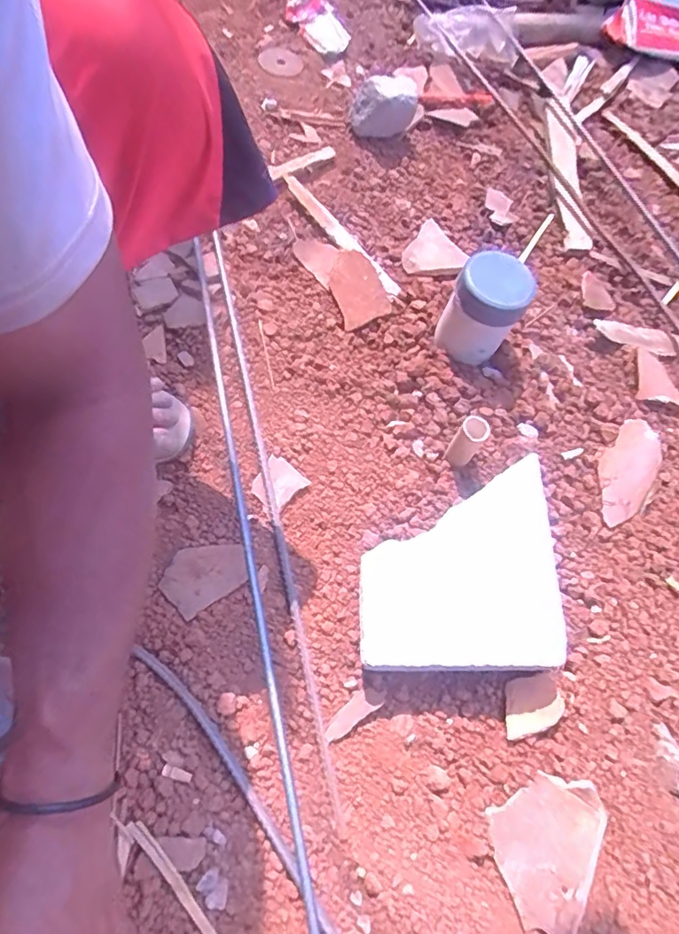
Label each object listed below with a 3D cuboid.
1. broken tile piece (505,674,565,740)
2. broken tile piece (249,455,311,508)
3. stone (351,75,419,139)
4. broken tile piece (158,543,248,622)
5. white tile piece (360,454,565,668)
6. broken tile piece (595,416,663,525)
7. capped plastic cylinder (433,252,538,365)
[{"bbox_3d":[0.197,0.245,0.558,0.062,0.014,0.050,-14,68,-9],"label":"broken tile piece"},{"bbox_3d":[-0.074,0.020,0.646,0.053,0.004,0.056,38,70,12],"label":"broken tile piece"},{"bbox_3d":[0.070,-0.580,0.873,0.102,0.079,0.072,6,66,-4],"label":"stone"},{"bbox_3d":[-0.149,0.116,0.591,0.089,0.010,0.068,-35,73,-16],"label":"broken tile piece"},{"bbox_3d":[0.120,0.098,0.551,0.191,0.012,0.198,-1,67,3],"label":"white tile piece"},{"bbox_3d":[0.367,0.004,0.685,0.071,0.014,0.156,39,70,13],"label":"broken tile piece"},{"bbox_3d":[0.184,-0.201,0.694,0.092,0.120,0.099,29,67,10],"label":"capped plastic cylinder"}]

